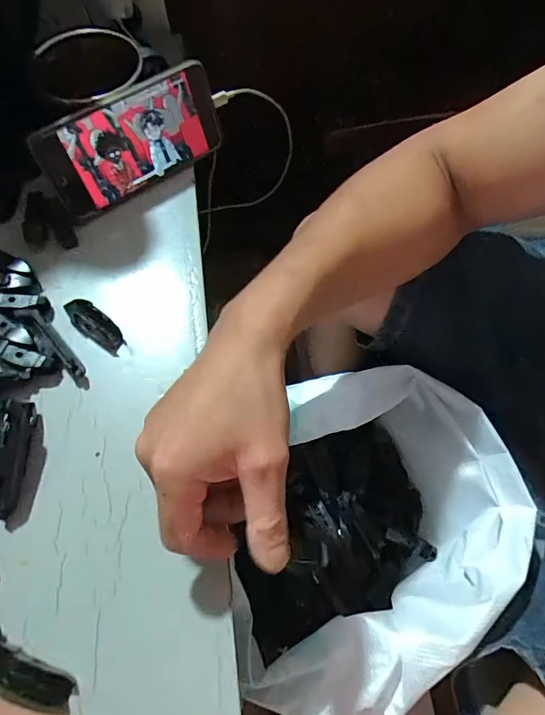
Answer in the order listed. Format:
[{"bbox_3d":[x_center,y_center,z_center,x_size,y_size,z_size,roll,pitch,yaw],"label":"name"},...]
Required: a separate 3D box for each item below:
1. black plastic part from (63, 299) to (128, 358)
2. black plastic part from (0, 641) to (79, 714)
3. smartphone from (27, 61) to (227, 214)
[{"bbox_3d":[-0.138,-0.025,0.352,0.057,0.011,0.021,38,69,16],"label":"black plastic part"},{"bbox_3d":[-0.137,0.179,0.254,0.055,0.009,0.018,22,66,10],"label":"black plastic part"},{"bbox_3d":[-0.117,-0.185,0.389,0.155,0.075,0.010,-35,51,-16],"label":"smartphone"}]

